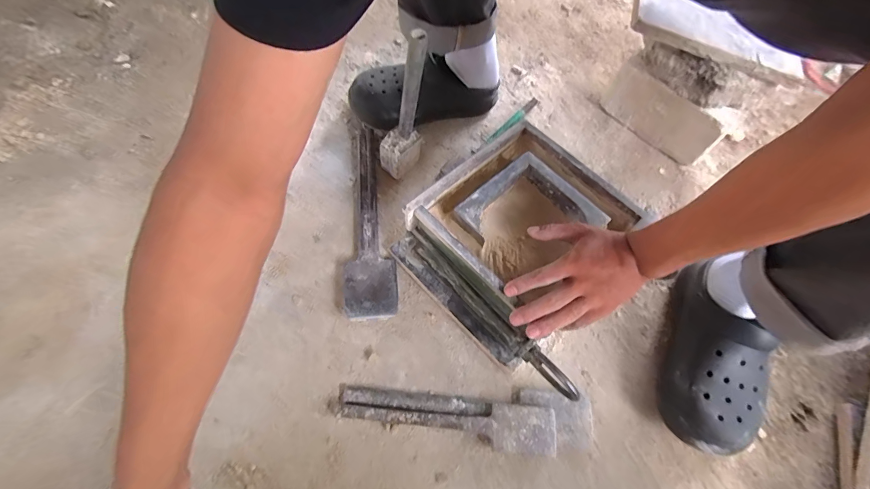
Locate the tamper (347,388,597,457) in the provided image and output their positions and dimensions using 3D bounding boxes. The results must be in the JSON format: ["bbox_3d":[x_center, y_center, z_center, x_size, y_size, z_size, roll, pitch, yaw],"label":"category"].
[{"bbox_3d":[0.041,0.224,0.485,0.320,0.026,0.069,5,66,-1],"label":"tamper"}]

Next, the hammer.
[{"bbox_3d":[-0.049,-0.180,0.532,0.070,0.257,0.043,-20,69,-10],"label":"hammer"}]

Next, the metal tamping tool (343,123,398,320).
[{"bbox_3d":[-0.109,-0.049,0.592,0.069,0.027,0.337,-5,67,-5],"label":"metal tamping tool"}]

